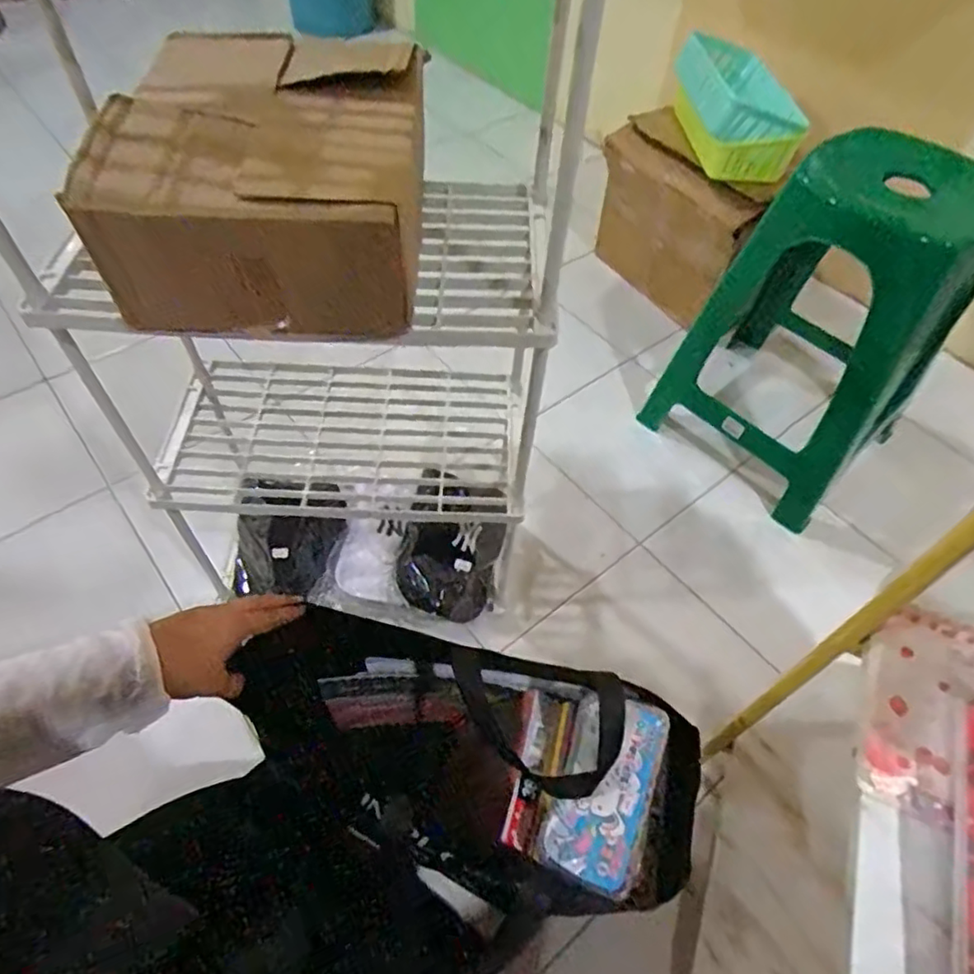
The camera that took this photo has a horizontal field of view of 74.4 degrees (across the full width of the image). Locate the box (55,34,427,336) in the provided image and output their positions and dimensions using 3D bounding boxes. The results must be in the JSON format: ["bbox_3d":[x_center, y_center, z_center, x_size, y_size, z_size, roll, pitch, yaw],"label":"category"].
[{"bbox_3d":[-0.161,-0.240,0.499,0.210,0.126,0.264,-1,54,-4],"label":"box"}]

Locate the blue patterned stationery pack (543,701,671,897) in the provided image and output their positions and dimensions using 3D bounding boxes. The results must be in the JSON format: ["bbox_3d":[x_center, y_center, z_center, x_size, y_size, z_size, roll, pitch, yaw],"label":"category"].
[{"bbox_3d":[0.107,0.263,0.566,0.076,0.020,0.159,20,56,12],"label":"blue patterned stationery pack"}]

